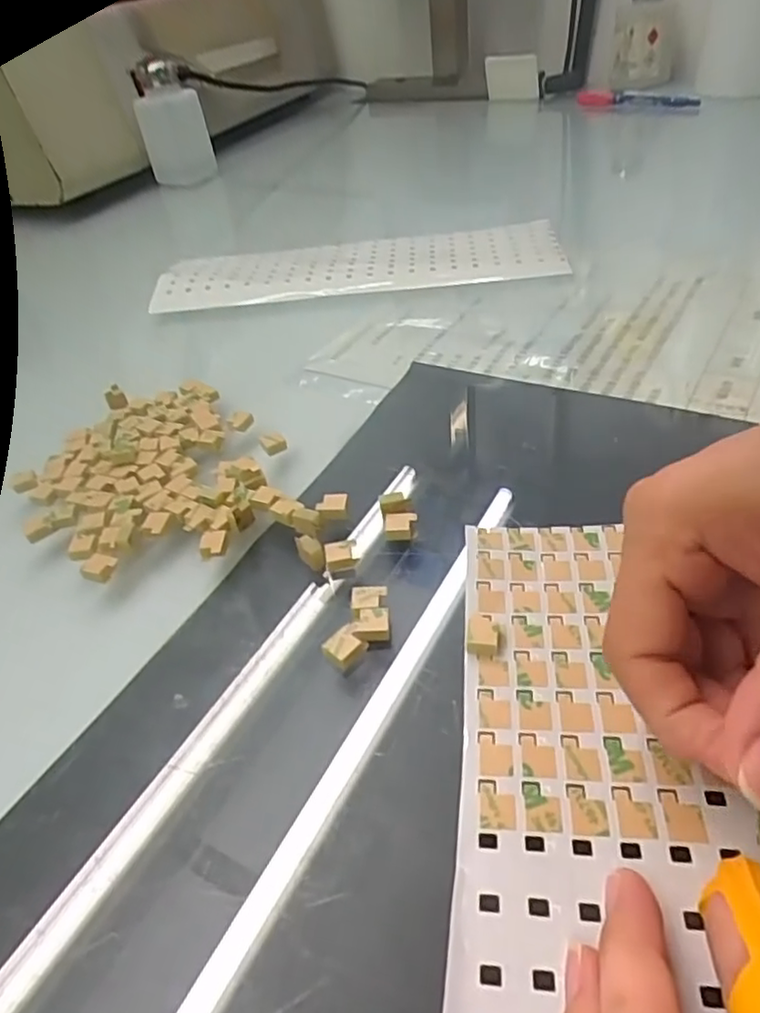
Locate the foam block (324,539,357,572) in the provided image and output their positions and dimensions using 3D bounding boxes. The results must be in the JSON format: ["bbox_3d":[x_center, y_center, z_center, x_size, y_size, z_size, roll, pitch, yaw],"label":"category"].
[{"bbox_3d":[-0.015,0.019,0.248,0.012,0.006,0.011,-7,42,0],"label":"foam block"}]

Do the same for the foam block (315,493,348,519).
[{"bbox_3d":[-0.020,0.000,0.269,0.013,0.006,0.012,-5,42,3],"label":"foam block"}]

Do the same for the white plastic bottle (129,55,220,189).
[{"bbox_3d":[-0.207,-0.380,0.647,0.067,0.109,0.055,-15,42,-9],"label":"white plastic bottle"}]

